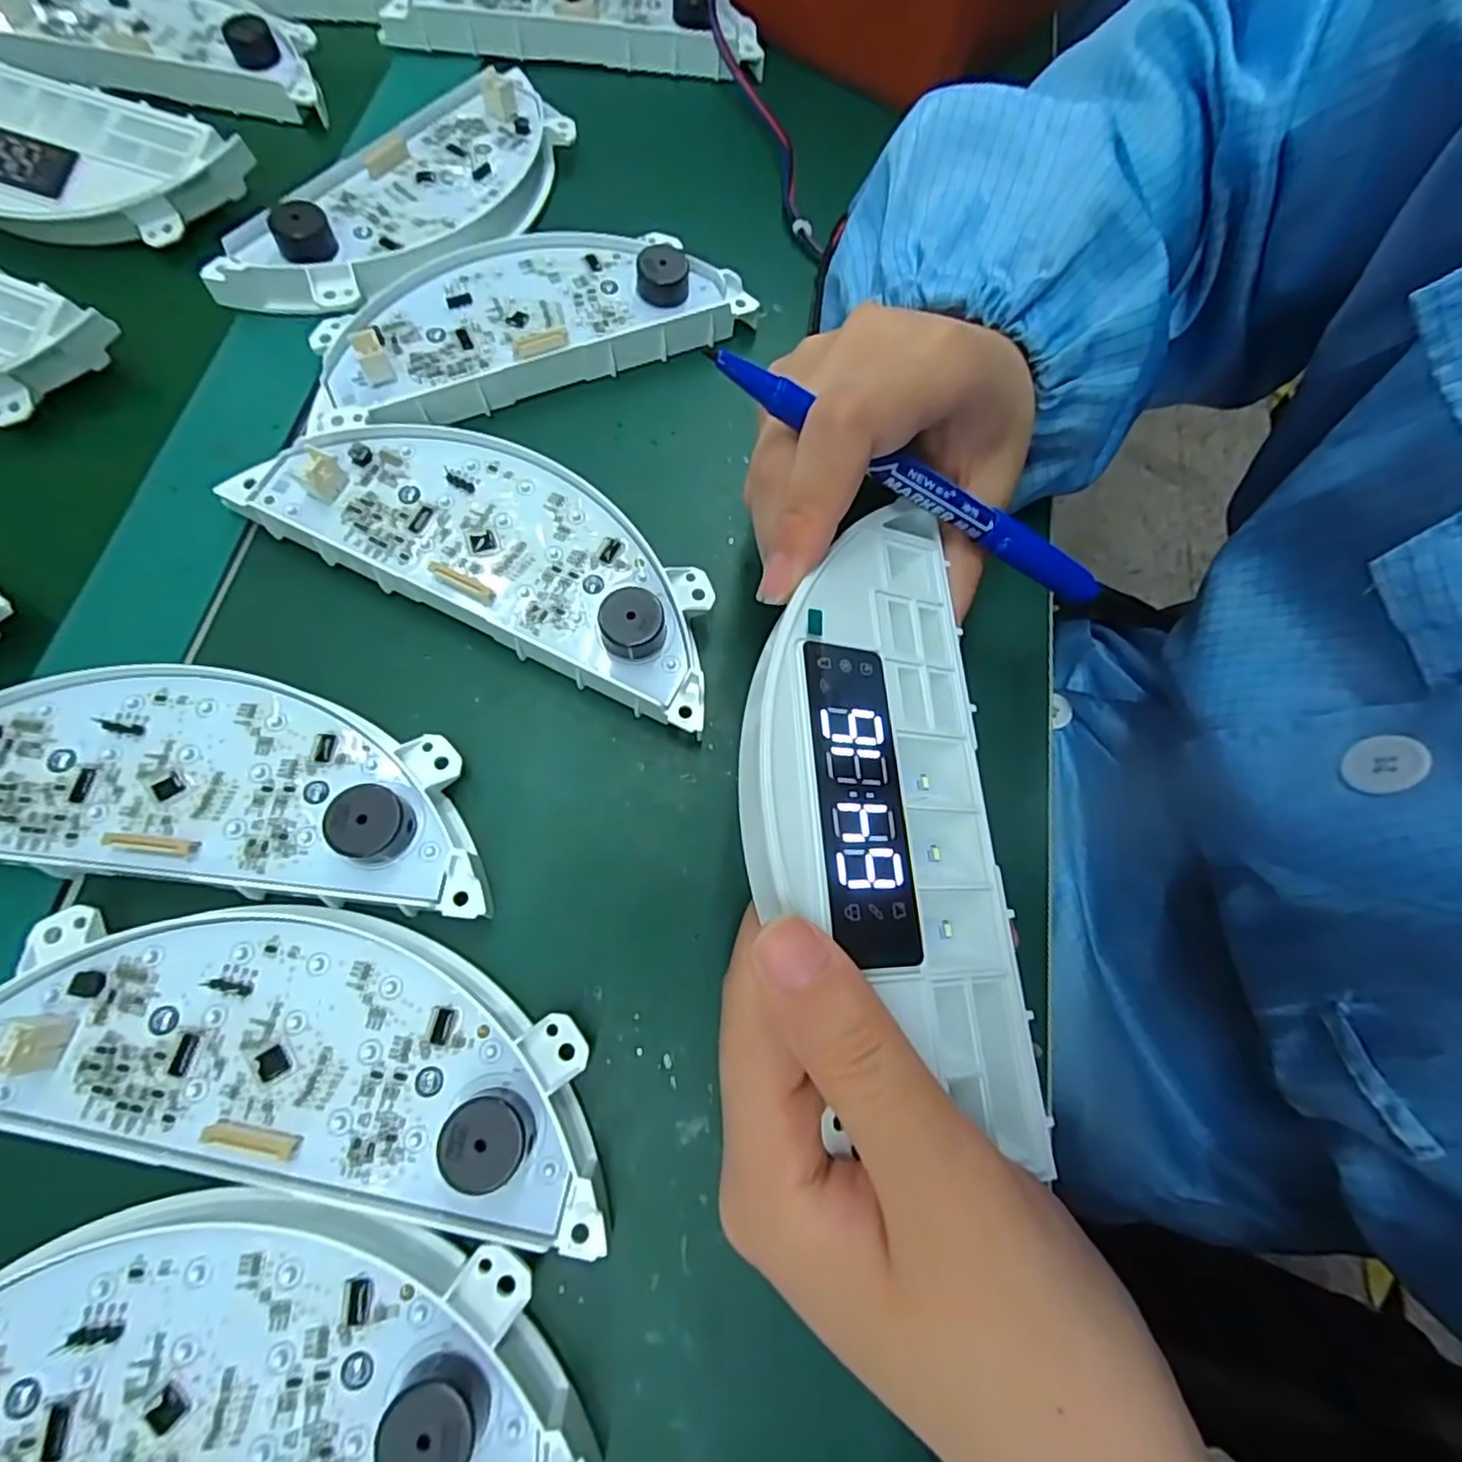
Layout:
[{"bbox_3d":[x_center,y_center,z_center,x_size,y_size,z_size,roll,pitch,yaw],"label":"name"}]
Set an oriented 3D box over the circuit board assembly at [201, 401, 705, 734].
[{"bbox_3d":[-0.079,-0.065,0.236,0.170,0.025,0.067,25,71,6],"label":"circuit board assembly"}]

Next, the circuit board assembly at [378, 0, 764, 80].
[{"bbox_3d":[-0.076,-0.365,0.343,0.177,0.032,0.060,-2,70,-3],"label":"circuit board assembly"}]

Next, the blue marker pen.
[{"bbox_3d":[0.053,-0.067,0.185,0.128,0.007,0.011,23,69,-19],"label":"blue marker pen"}]

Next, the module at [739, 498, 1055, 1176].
[{"bbox_3d":[0.035,0.013,0.164,0.066,0.014,0.154,7,69,-29],"label":"module"}]

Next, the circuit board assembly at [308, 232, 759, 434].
[{"bbox_3d":[-0.084,-0.169,0.274,0.169,0.027,0.068,-26,73,-12],"label":"circuit board assembly"}]

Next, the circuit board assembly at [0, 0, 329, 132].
[{"bbox_3d":[-0.282,-0.345,0.329,0.178,0.023,0.070,10,70,1],"label":"circuit board assembly"}]

